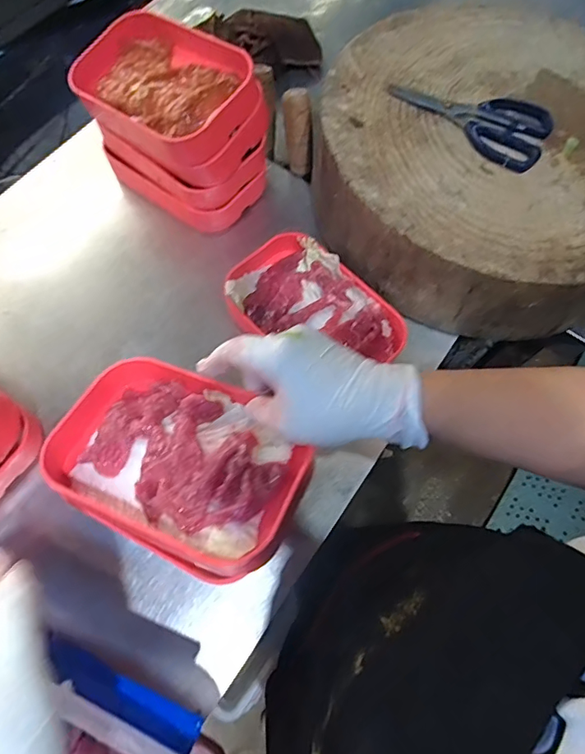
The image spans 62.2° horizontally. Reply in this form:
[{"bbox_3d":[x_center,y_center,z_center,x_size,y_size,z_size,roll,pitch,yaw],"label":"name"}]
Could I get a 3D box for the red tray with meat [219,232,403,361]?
[{"bbox_3d":[0.020,-0.068,0.521,0.123,0.037,0.180,-42,75,-17],"label":"red tray with meat"}]

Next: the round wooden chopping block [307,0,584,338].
[{"bbox_3d":[0.228,-0.245,0.553,0.390,0.096,0.387,1,68,-1],"label":"round wooden chopping block"}]

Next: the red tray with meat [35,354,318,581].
[{"bbox_3d":[-0.086,0.060,0.363,0.188,0.060,0.123,25,69,8],"label":"red tray with meat"}]

